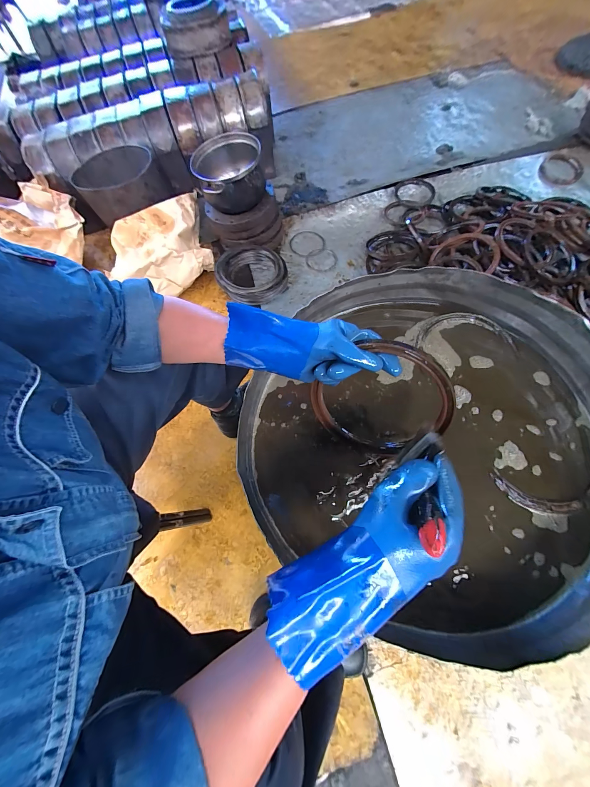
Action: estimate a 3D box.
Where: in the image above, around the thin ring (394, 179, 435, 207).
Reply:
[{"bbox_3d":[0.451,-0.754,1.027,0.141,0.019,0.146,-2,71,7],"label":"thin ring"}]

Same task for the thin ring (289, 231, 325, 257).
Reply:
[{"bbox_3d":[0.044,-0.540,0.994,0.123,0.009,0.124,-3,74,11],"label":"thin ring"}]

